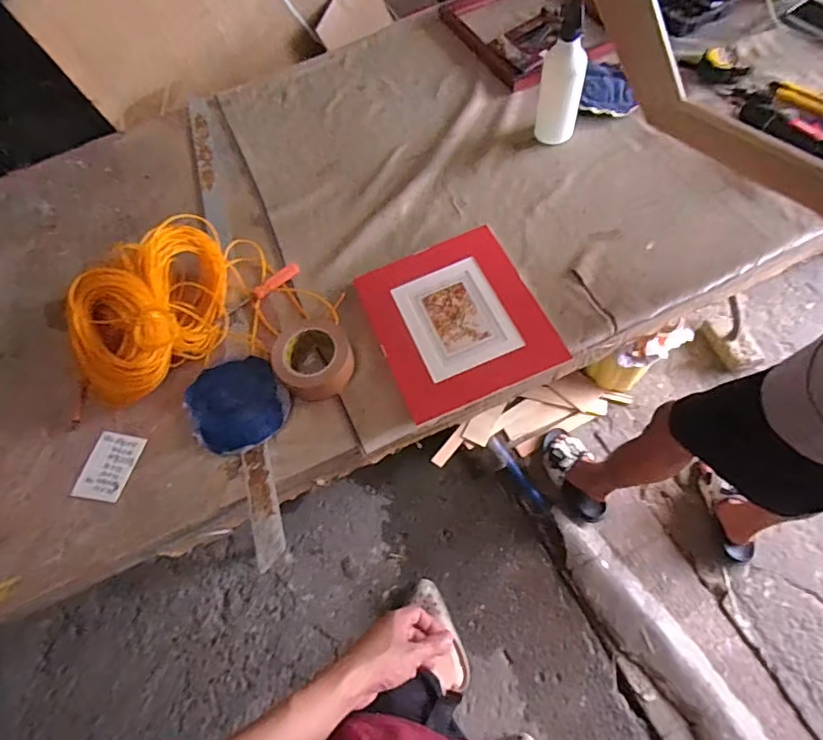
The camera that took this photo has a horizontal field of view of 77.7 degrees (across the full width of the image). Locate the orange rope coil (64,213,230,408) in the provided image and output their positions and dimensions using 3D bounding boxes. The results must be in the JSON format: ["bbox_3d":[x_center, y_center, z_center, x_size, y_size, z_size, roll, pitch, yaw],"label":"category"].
[{"bbox_3d":[-0.401,-0.106,0.807,0.202,0.108,0.305,9,68,7],"label":"orange rope coil"}]

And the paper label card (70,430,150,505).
[{"bbox_3d":[-0.448,0.142,0.754,0.080,0.010,0.100,9,63,13],"label":"paper label card"}]

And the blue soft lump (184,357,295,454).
[{"bbox_3d":[-0.263,0.048,0.765,0.140,0.026,0.154,-36,69,-12],"label":"blue soft lump"}]

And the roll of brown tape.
[{"bbox_3d":[-0.146,-0.018,0.763,0.115,0.054,0.119,-1,67,3],"label":"roll of brown tape"}]

